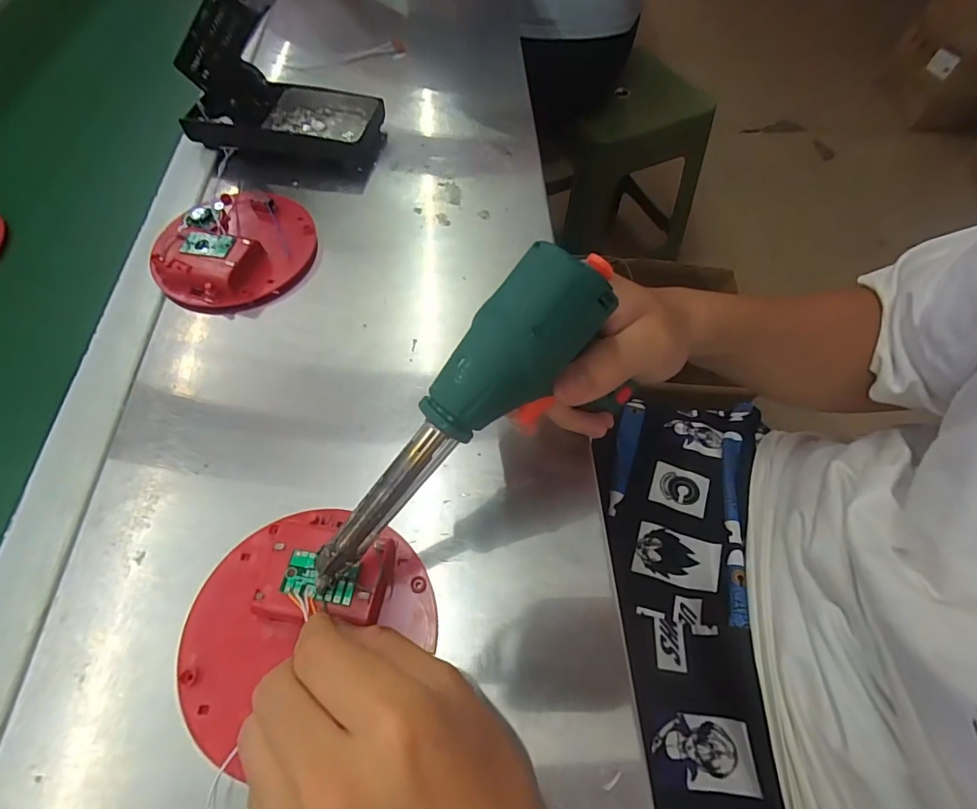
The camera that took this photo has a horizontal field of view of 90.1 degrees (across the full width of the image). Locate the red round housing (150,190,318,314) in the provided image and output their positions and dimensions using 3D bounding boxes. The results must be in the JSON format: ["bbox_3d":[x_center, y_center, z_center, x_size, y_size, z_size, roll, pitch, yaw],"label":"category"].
[{"bbox_3d":[-0.196,-0.124,0.380,0.106,0.029,0.117,9,60,5],"label":"red round housing"}]

